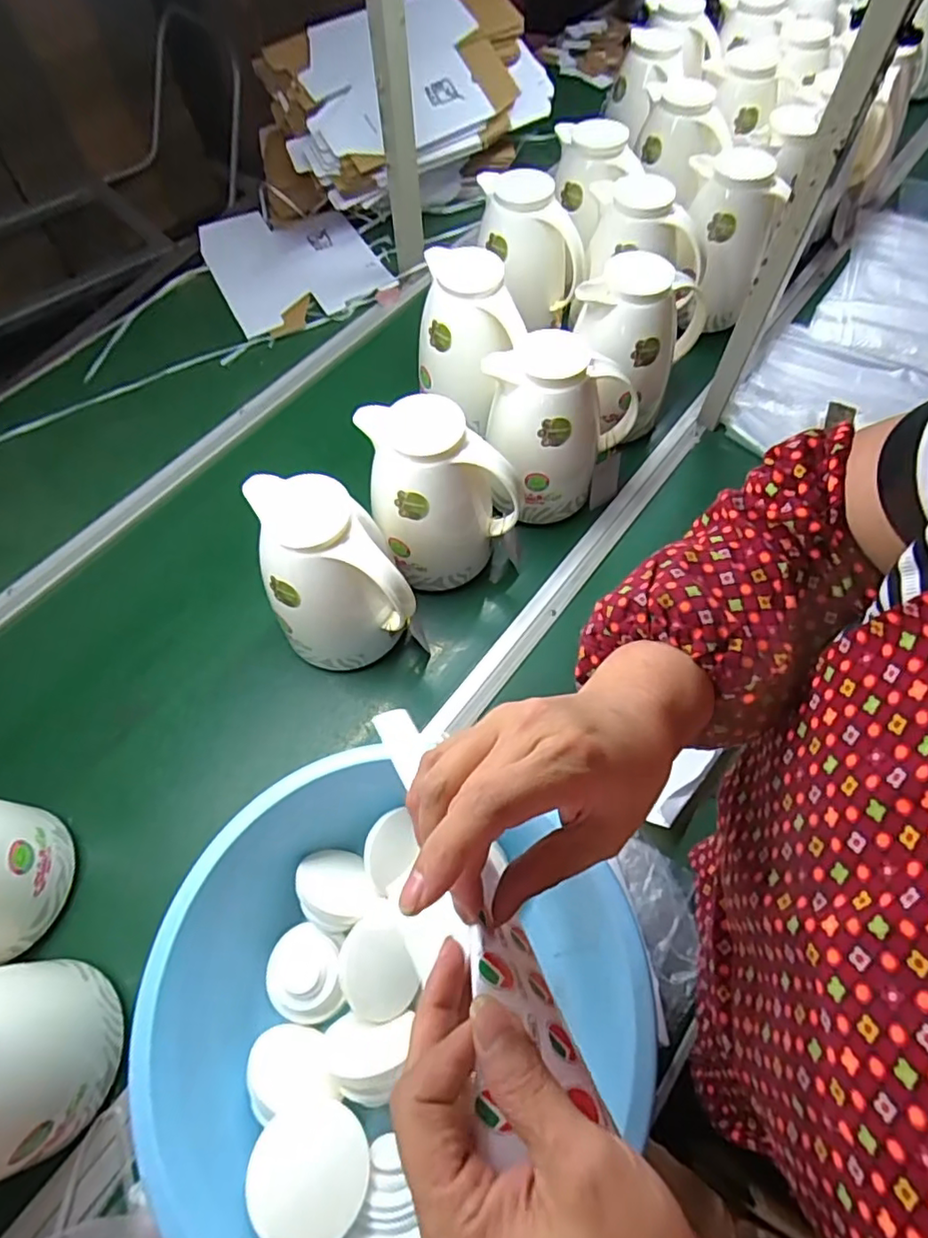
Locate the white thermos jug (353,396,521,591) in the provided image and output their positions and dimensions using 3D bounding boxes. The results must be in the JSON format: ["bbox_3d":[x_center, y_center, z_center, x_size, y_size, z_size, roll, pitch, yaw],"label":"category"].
[{"bbox_3d":[-0.032,-0.152,0.724,0.144,0.199,0.128,-22,63,-10],"label":"white thermos jug"}]

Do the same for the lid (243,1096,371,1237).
[{"bbox_3d":[-0.113,0.403,0.435,0.083,0.007,0.086,14,24,-6],"label":"lid"}]

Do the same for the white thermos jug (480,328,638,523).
[{"bbox_3d":[0.109,-0.250,0.798,0.147,0.207,0.207,35,68,19],"label":"white thermos jug"}]

